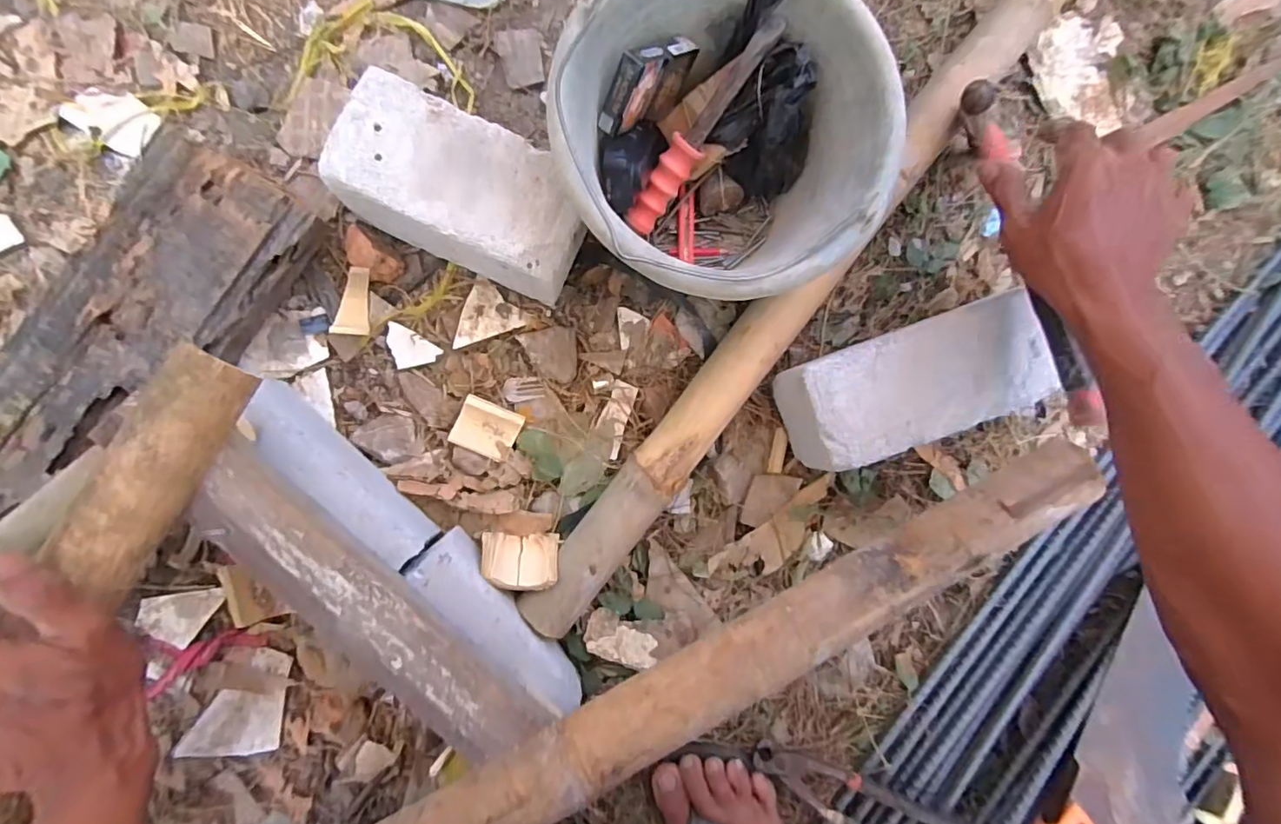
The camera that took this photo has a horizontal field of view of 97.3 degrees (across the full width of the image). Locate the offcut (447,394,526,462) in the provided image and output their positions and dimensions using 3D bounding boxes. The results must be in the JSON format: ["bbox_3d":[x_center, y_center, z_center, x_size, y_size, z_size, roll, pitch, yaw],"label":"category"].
[{"bbox_3d":[-0.146,0.015,0.537,0.056,0.009,0.048,24,86,-6],"label":"offcut"}]

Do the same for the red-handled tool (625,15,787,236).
[{"bbox_3d":[0.050,-0.241,0.485,0.027,0.023,0.194,37,115,-5],"label":"red-handled tool"}]

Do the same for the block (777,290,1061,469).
[{"bbox_3d":[0.250,-0.026,0.527,0.228,0.099,0.105,-18,91,-11],"label":"block"}]

